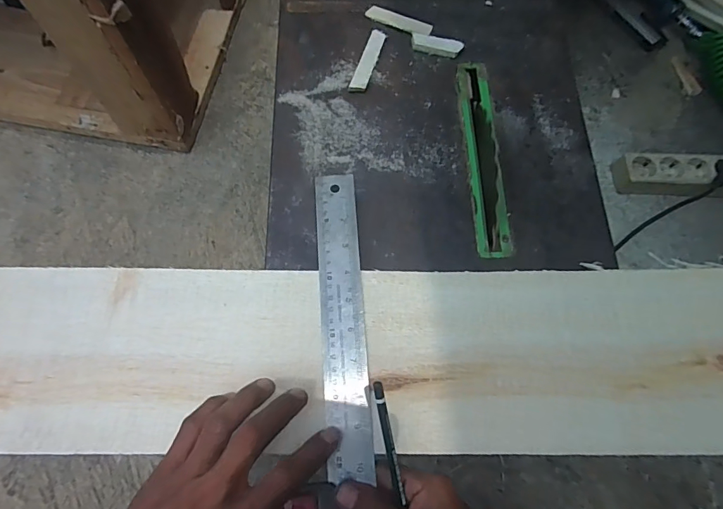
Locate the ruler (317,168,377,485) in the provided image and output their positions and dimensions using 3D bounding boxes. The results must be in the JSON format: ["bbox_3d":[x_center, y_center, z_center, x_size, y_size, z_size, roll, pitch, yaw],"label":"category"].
[{"bbox_3d":[-0.015,0.050,0.371,0.037,0.004,0.258,-4,71,-3],"label":"ruler"}]

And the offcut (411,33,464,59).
[{"bbox_3d":[0.086,-0.239,0.492,0.058,0.005,0.021,13,68,1],"label":"offcut"}]

